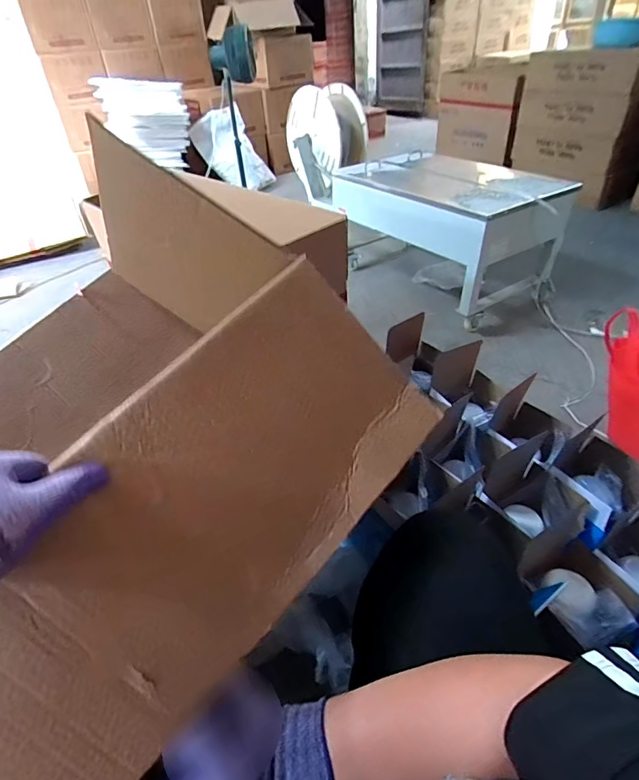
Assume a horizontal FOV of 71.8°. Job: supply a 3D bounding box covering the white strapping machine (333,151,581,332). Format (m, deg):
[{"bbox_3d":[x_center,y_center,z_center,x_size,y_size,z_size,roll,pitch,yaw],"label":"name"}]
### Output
[{"bbox_3d":[0.442,-0.607,1.663,0.368,0.384,0.827,-22,41,-21],"label":"white strapping machine"}]

